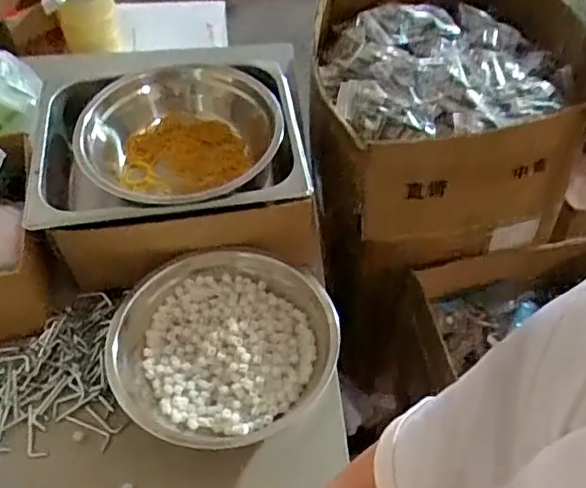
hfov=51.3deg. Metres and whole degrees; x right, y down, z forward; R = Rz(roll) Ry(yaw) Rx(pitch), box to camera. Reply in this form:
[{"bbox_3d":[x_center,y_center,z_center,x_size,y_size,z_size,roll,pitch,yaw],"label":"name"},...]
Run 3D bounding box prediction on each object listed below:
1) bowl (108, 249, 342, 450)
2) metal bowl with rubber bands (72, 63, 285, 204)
[{"bbox_3d":[-0.081,0.116,0.704,0.252,0.065,0.223,-30,56,-22],"label":"bowl"},{"bbox_3d":[-0.141,-0.120,0.774,0.234,0.099,0.224,0,50,0],"label":"metal bowl with rubber bands"}]

